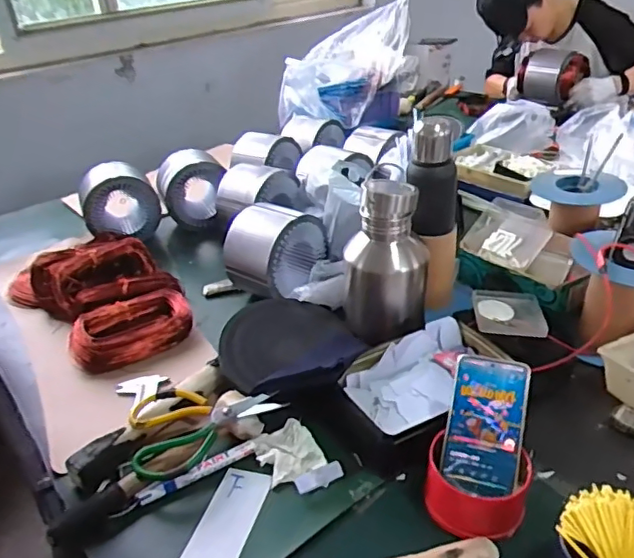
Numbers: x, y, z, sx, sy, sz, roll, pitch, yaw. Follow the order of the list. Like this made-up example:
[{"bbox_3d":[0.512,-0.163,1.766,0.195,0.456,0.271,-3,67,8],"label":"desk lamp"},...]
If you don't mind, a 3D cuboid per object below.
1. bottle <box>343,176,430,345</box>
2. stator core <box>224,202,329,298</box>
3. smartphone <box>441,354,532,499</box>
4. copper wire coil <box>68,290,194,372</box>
[{"bbox_3d":[0.100,-0.025,0.804,0.095,0.215,0.105,-29,38,-33],"label":"bottle"},{"bbox_3d":[-0.067,-0.041,0.979,0.134,0.153,0.148,22,40,38],"label":"stator core"},{"bbox_3d":[0.181,0.155,0.607,0.076,0.013,0.142,9,74,19],"label":"smartphone"},{"bbox_3d":[-0.294,0.080,0.907,0.187,0.049,0.099,-20,34,-23],"label":"copper wire coil"}]

